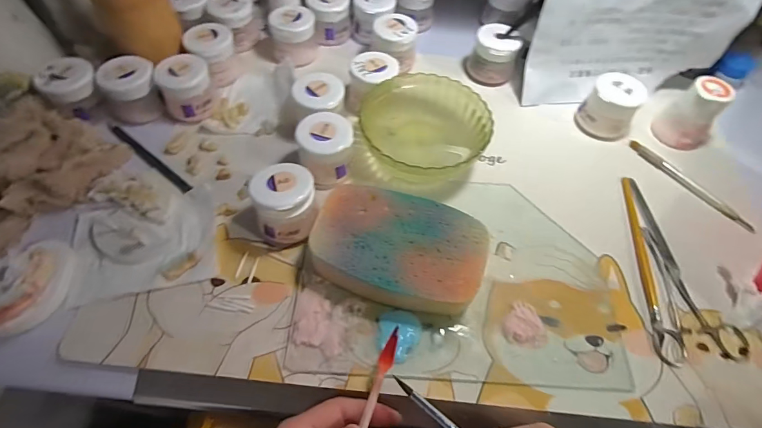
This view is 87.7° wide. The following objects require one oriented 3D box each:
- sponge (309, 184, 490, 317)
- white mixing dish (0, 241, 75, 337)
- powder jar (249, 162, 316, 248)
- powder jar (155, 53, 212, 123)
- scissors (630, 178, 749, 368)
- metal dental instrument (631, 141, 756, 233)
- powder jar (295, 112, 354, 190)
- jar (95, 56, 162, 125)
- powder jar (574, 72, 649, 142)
[{"bbox_3d":[0.014,0.030,0.325,0.136,0.036,0.094,14,59,6],"label":"sponge"},{"bbox_3d":[-0.286,0.056,0.305,0.079,0.025,0.071,-19,61,-14],"label":"white mixing dish"},{"bbox_3d":[-0.080,-0.007,0.335,0.048,0.056,0.052,1,58,-2],"label":"powder jar"},{"bbox_3d":[-0.200,-0.129,0.409,0.051,0.049,0.054,1,58,-2],"label":"powder jar"},{"bbox_3d":[0.265,0.046,0.347,0.075,0.004,0.173,10,58,3],"label":"scissors"},{"bbox_3d":[0.310,-0.030,0.400,0.011,0.008,0.132,-34,66,-21],"label":"metal dental instrument"},{"bbox_3d":[-0.050,-0.059,0.368,0.048,0.045,0.052,1,58,-2],"label":"powder jar"},{"bbox_3d":[-0.256,-0.129,0.408,0.051,0.050,0.043,-28,64,-18],"label":"jar"},{"bbox_3d":[0.246,-0.113,0.424,0.052,0.054,0.042,36,63,18],"label":"powder jar"}]

